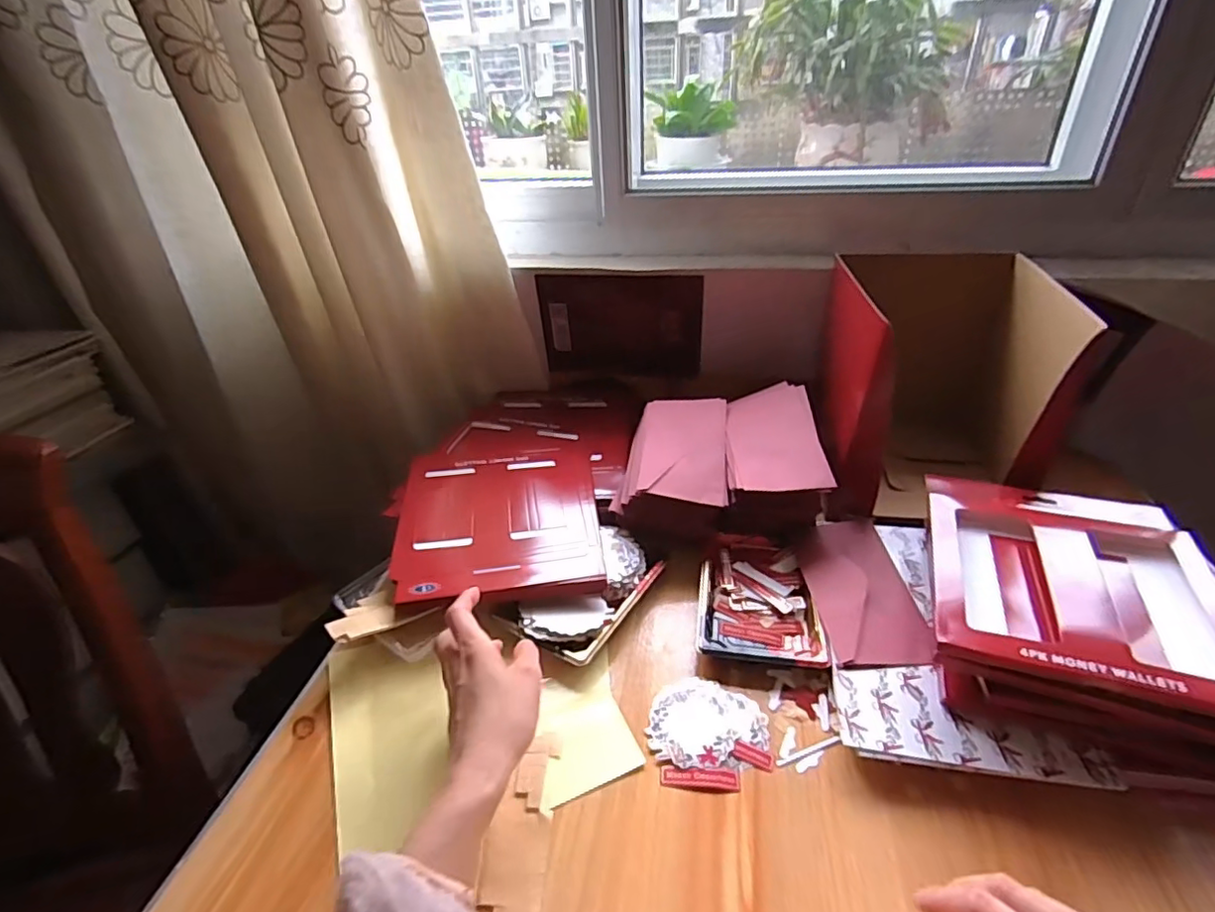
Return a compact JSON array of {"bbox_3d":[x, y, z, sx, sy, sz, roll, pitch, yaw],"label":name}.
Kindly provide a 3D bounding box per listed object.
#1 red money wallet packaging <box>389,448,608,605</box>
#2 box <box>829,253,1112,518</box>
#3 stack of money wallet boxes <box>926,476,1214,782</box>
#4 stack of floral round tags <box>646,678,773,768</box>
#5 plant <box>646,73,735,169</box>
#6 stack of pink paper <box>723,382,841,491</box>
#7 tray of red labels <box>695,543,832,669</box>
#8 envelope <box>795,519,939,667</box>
[{"bbox_3d":[-0.120,0.064,0.661,0.210,0.024,0.250,-6,33,-5],"label":"red money wallet packaging"},{"bbox_3d":[0.375,-0.090,0.700,0.210,0.237,0.289,7,34,13],"label":"box"},{"bbox_3d":[0.387,0.114,0.504,0.212,0.080,0.257,10,35,19],"label":"stack of money wallet boxes"},{"bbox_3d":[0.082,0.216,0.481,0.094,0.005,0.077,-2,33,1],"label":"stack of floral round tags"},{"bbox_3d":[0.170,-0.652,1.165,0.161,0.133,0.174,4,33,9],"label":"plant"},{"bbox_3d":[0.186,-0.024,0.666,0.100,0.031,0.191,0,33,4],"label":"stack of pink paper"},{"bbox_3d":[0.147,0.143,0.575,0.111,0.024,0.145,4,33,10],"label":"tray of red labels"},{"bbox_3d":[0.239,0.122,0.560,0.089,0.014,0.183,-5,31,4],"label":"envelope"}]

